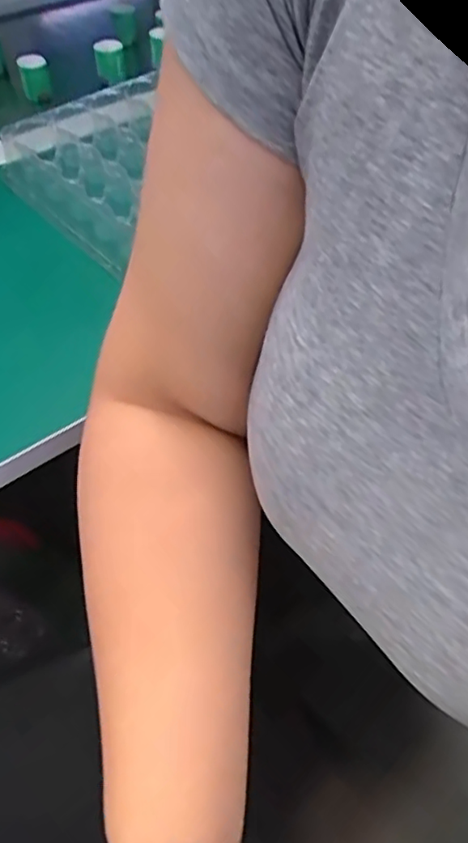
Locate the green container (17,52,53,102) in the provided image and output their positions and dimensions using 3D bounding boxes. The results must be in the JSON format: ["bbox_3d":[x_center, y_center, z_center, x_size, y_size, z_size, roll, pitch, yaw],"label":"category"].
[{"bbox_3d":[-0.205,-0.357,0.637,0.030,0.035,0.029,-14,54,-12],"label":"green container"}]

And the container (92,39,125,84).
[{"bbox_3d":[-0.135,-0.393,0.669,0.030,0.037,0.034,-5,53,-6],"label":"container"}]

